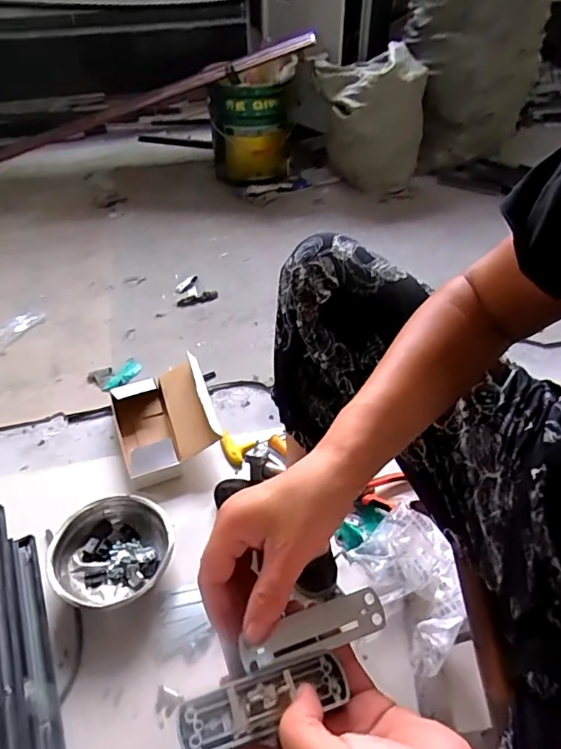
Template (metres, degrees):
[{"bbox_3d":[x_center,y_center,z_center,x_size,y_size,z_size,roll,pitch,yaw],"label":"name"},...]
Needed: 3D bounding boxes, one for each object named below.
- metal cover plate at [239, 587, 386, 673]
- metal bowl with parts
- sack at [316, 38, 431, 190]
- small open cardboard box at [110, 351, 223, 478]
[{"bbox_3d":[0.024,0.163,0.329,0.090,0.004,0.027,-13,68,-15],"label":"metal cover plate"},{"bbox_3d":[-0.262,0.287,0.822,0.183,0.075,0.177,-1,44,1],"label":"metal bowl with parts"},{"bbox_3d":[0.288,-0.816,1.708,0.313,0.389,0.258,-17,46,-14],"label":"sack"},{"bbox_3d":[-0.224,0.090,1.002,0.182,0.088,0.223,-16,46,-13],"label":"small open cardboard box"}]

